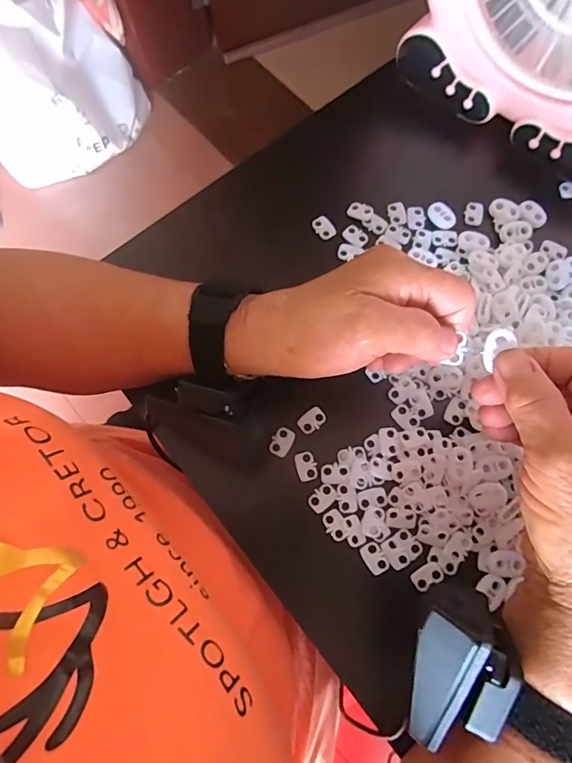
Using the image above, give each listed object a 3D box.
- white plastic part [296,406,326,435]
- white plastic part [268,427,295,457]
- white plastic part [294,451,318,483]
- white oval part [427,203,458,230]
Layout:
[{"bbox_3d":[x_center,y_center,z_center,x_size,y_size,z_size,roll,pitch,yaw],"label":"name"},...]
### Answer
[{"bbox_3d":[0.018,0.026,0.312,0.019,0.004,0.013,-39,79,-9],"label":"white plastic part"},{"bbox_3d":[-0.002,0.040,0.309,0.014,0.004,0.019,23,77,6],"label":"white plastic part"},{"bbox_3d":[0.013,0.055,0.305,0.014,0.004,0.019,-21,76,-5],"label":"white plastic part"},{"bbox_3d":[0.117,-0.124,0.350,0.015,0.005,0.022,-30,77,-7],"label":"white oval part"}]

